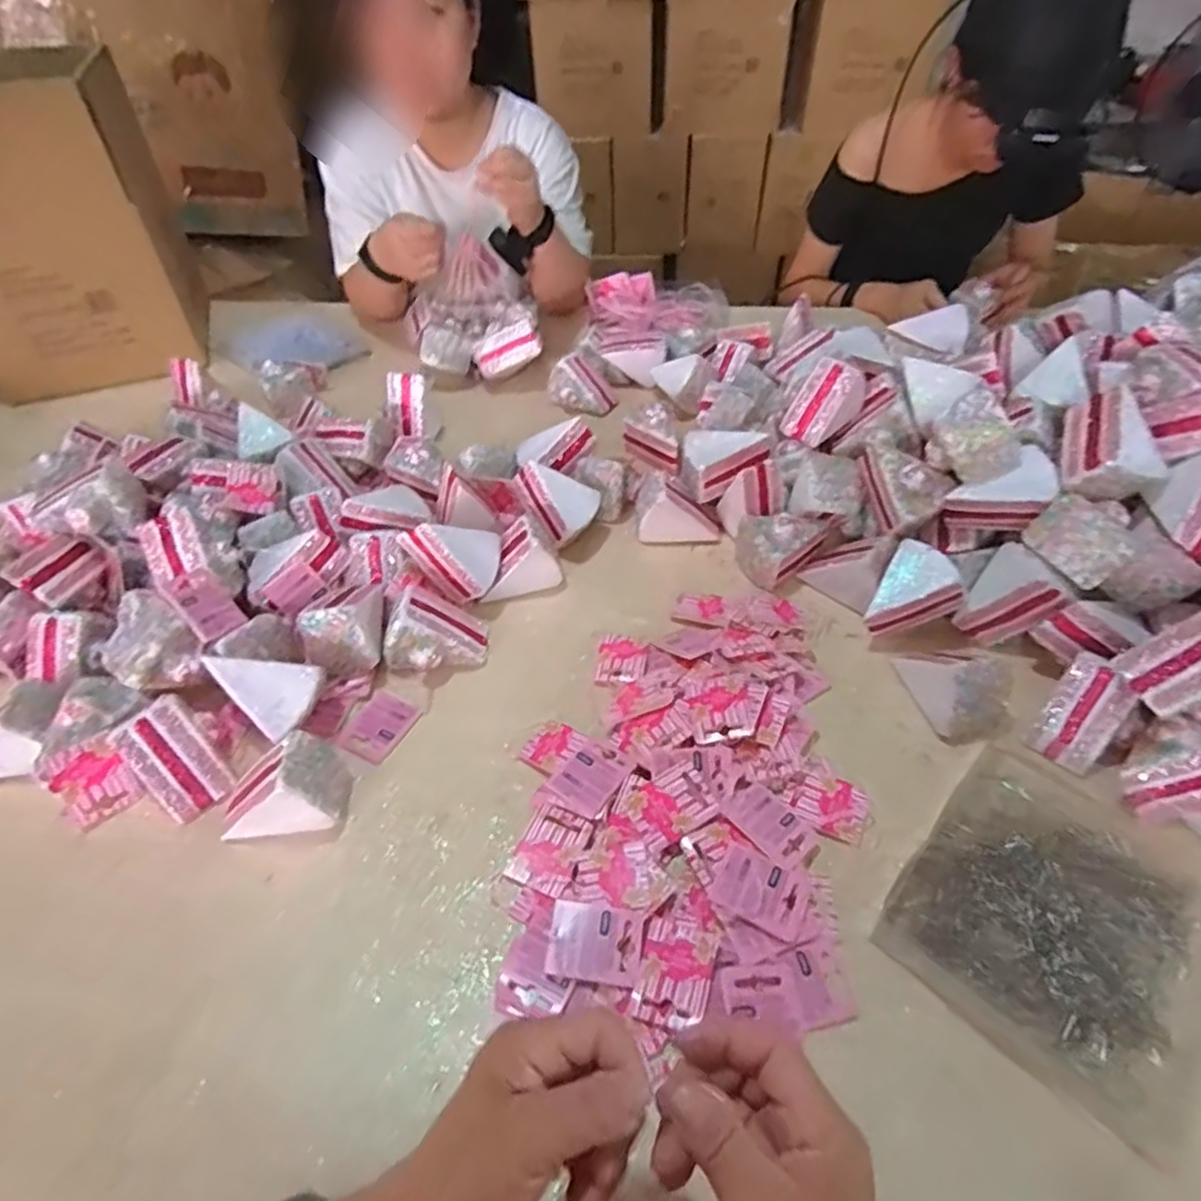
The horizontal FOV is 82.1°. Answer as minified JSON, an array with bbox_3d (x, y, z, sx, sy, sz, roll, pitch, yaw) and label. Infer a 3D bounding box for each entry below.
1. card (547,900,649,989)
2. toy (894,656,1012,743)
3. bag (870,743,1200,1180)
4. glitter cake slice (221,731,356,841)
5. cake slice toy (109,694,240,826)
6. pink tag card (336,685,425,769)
[{"bbox_3d":[-0.002,0.227,0.457,0.062,0.004,0.044,8,54,6],"label":"card"},{"bbox_3d":[0.298,0.067,0.579,0.062,0.067,0.087,-2,46,-1],"label":"toy"},{"bbox_3d":[0.316,0.211,0.470,0.180,0.020,0.207,32,54,28],"label":"bag"},{"bbox_3d":[-0.240,0.139,0.513,0.095,0.059,0.068,-3,46,-1],"label":"glitter cake slice"},{"bbox_3d":[-0.329,0.121,0.536,0.076,0.060,0.058,30,53,27],"label":"cake slice toy"},{"bbox_3d":[-0.191,0.109,0.593,0.048,0.006,0.063,23,47,13],"label":"pink tag card"}]

